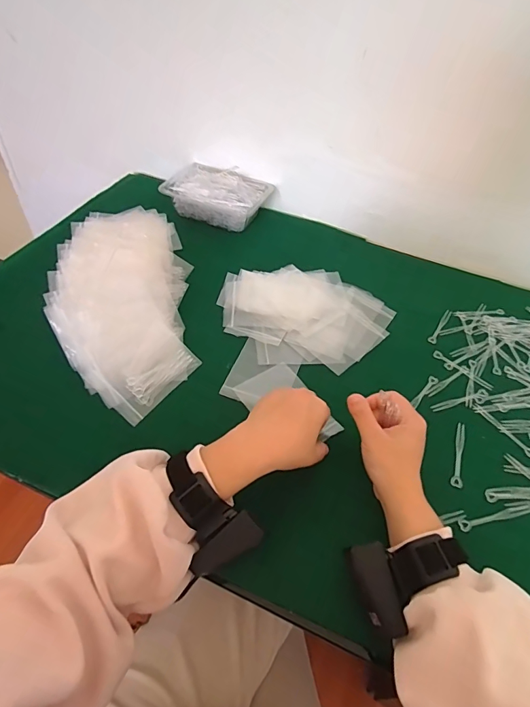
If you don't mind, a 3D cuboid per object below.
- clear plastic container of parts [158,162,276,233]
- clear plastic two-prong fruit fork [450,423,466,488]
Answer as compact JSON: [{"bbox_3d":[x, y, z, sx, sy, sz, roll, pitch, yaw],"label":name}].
[{"bbox_3d":[-0.086,-0.290,0.766,0.176,0.055,0.118,18,50,10],"label":"clear plastic container of parts"},{"bbox_3d":[0.229,0.118,0.487,0.012,0.004,0.087,19,50,10],"label":"clear plastic two-prong fruit fork"}]

